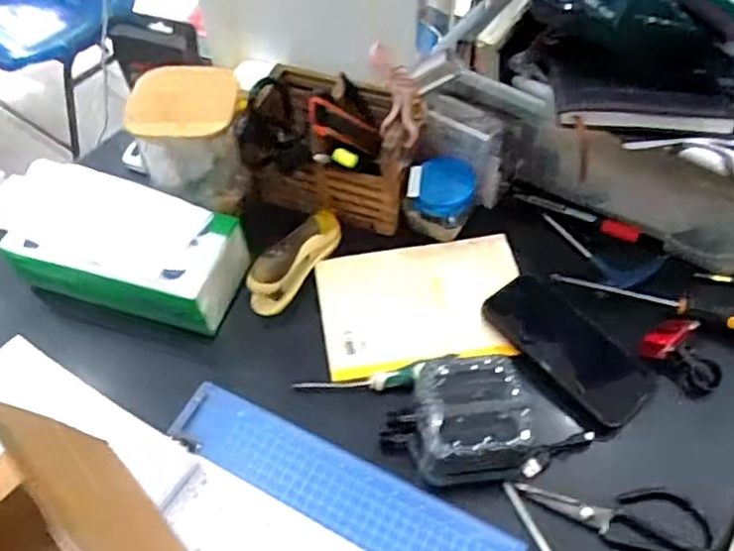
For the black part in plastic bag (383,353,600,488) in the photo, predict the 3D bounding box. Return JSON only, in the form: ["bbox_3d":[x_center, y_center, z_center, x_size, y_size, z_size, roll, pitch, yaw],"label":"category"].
[{"bbox_3d":[0.099,0.118,0.563,0.168,0.035,0.105,-9,54,-5],"label":"black part in plastic bag"}]

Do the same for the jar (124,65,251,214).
[{"bbox_3d":[-0.172,-0.136,0.654,0.094,0.117,0.100,-7,54,-3],"label":"jar"}]

